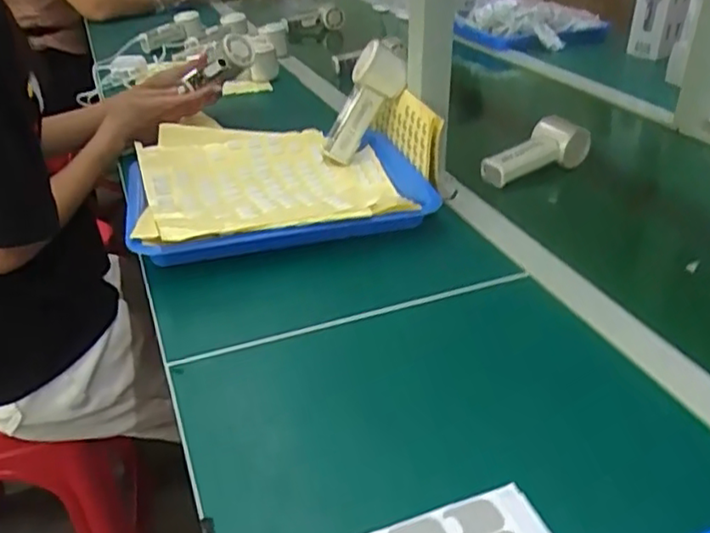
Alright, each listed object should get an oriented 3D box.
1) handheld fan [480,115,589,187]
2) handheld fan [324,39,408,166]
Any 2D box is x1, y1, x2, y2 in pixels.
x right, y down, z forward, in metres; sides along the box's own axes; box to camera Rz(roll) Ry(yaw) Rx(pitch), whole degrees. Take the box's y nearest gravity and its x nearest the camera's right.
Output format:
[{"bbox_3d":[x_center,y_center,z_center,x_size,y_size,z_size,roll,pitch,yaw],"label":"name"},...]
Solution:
[{"bbox_3d":[0.237,-0.149,0.850,0.165,0.060,0.050,-25,40,-35],"label":"handheld fan"},{"bbox_3d":[0.009,-0.211,0.863,0.064,0.161,0.051,18,17,-39],"label":"handheld fan"}]

